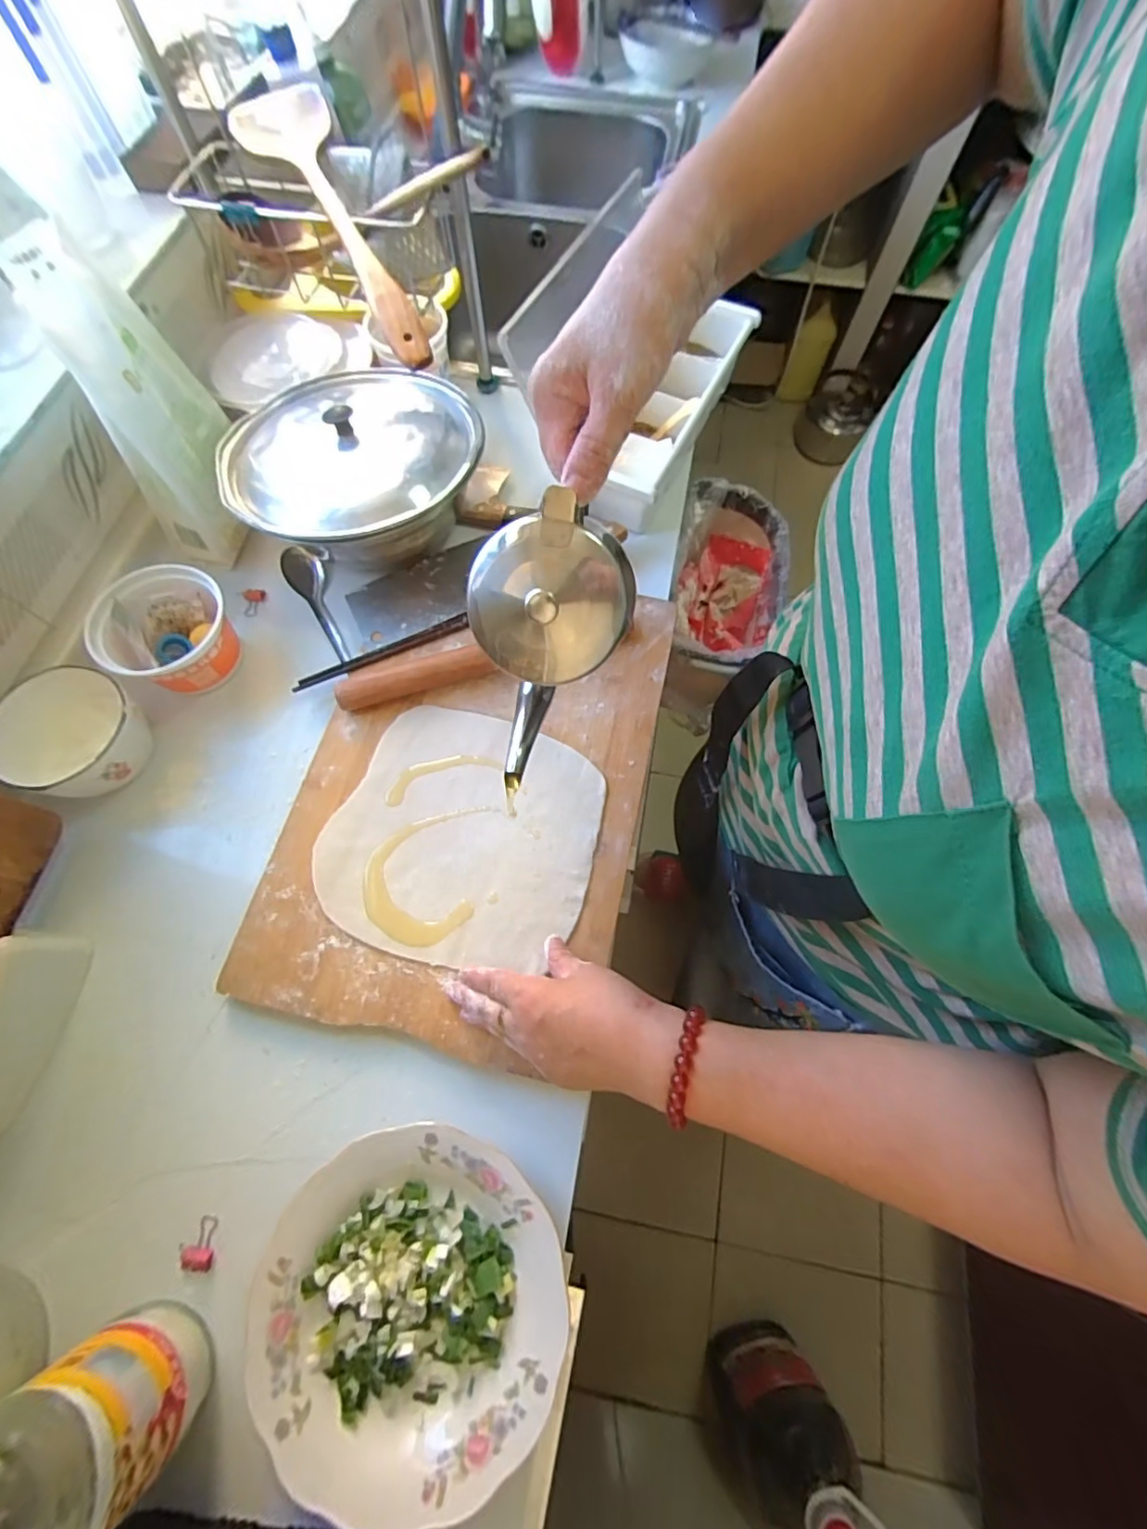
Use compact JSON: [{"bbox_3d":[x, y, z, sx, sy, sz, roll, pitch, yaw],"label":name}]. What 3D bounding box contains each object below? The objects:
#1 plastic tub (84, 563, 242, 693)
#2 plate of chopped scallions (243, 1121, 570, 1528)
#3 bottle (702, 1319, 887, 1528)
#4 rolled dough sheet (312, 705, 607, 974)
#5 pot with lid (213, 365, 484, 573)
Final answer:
[{"bbox_3d":[-0.372,-0.120,0.526,0.092,0.079,0.113,34,73,12],"label":"plastic tub"},{"bbox_3d":[-0.104,0.349,0.367,0.190,0.033,0.182,0,69,0],"label":"plate of chopped scallions"},{"bbox_3d":[0.297,0.977,0.794,0.186,0.321,0.153,-27,71,-10],"label":"bottle"},{"bbox_3d":[-0.093,0.057,0.483,0.217,0.010,0.211,15,70,6],"label":"rolled dough sheet"},{"bbox_3d":[-0.217,-0.298,0.575,0.244,0.110,0.243,0,69,0],"label":"pot with lid"}]

